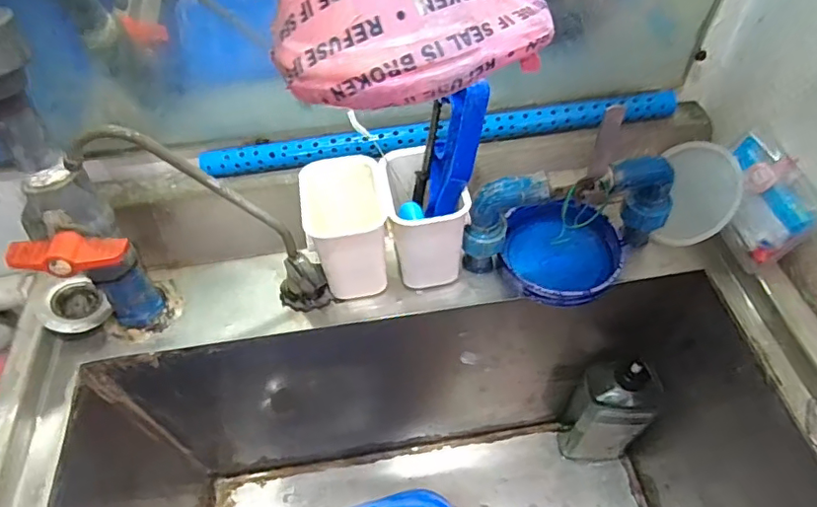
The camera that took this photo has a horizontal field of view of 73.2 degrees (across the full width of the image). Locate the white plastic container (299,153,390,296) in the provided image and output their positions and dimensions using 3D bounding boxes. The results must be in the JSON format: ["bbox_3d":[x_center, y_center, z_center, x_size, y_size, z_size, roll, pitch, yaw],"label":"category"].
[{"bbox_3d":[-0.057,-0.021,0.521,0.075,0.109,0.083,-9,53,-4],"label":"white plastic container"}]

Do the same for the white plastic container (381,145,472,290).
[{"bbox_3d":[0.015,-0.033,0.522,0.066,0.107,0.088,-8,53,-3],"label":"white plastic container"}]

